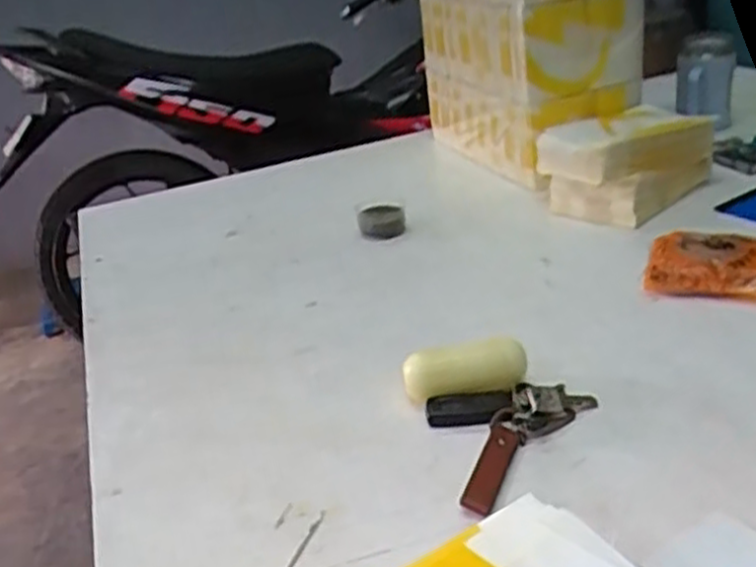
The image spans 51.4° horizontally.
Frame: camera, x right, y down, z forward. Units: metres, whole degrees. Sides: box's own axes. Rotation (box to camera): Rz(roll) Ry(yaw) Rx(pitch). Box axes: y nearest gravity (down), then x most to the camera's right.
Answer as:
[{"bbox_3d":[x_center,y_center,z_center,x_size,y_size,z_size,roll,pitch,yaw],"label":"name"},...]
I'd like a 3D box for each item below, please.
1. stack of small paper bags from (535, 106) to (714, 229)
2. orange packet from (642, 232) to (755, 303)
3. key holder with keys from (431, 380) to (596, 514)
[{"bbox_3d":[0.288,-0.146,0.930,0.171,0.089,0.141,-28,32,-36],"label":"stack of small paper bags"},{"bbox_3d":[0.316,-0.018,0.747,0.112,0.036,0.090,3,27,21],"label":"orange packet"},{"bbox_3d":[0.080,0.103,0.585,0.096,0.023,0.147,16,34,40],"label":"key holder with keys"}]

